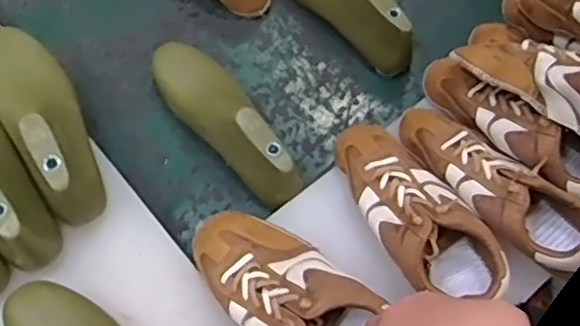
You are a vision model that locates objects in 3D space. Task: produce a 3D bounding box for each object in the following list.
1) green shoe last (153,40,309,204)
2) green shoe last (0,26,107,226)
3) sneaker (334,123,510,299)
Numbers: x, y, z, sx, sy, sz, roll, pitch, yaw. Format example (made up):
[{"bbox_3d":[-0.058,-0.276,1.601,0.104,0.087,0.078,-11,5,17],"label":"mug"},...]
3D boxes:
[{"bbox_3d":[-0.073,-0.064,0.719,0.093,0.093,0.258,-37,71,-16],"label":"green shoe last"},{"bbox_3d":[-0.274,-0.061,0.659,0.084,0.083,0.260,-30,69,-14],"label":"green shoe last"},{"bbox_3d":[0.126,0.045,0.633,0.097,0.068,0.234,-29,69,-13],"label":"sneaker"}]

